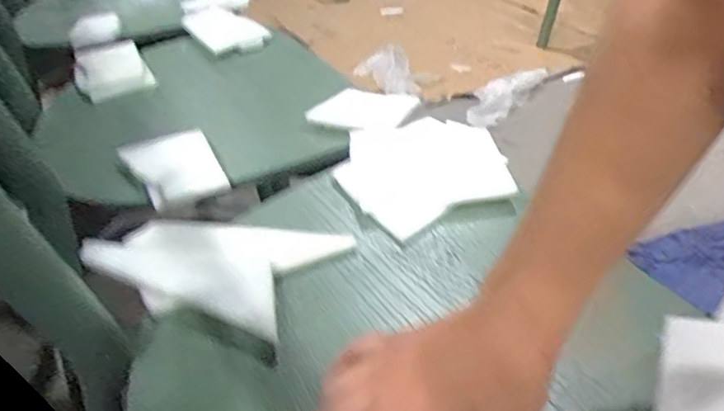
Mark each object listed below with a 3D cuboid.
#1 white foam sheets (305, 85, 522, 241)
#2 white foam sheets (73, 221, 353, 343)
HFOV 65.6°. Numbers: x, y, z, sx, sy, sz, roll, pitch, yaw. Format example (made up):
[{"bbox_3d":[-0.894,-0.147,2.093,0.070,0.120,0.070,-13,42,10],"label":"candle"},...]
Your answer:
[{"bbox_3d":[0.048,-0.065,0.619,0.163,0.034,0.238,-14,38,-17],"label":"white foam sheets"},{"bbox_3d":[-0.131,0.044,0.499,0.199,0.028,0.125,11,38,16],"label":"white foam sheets"}]

